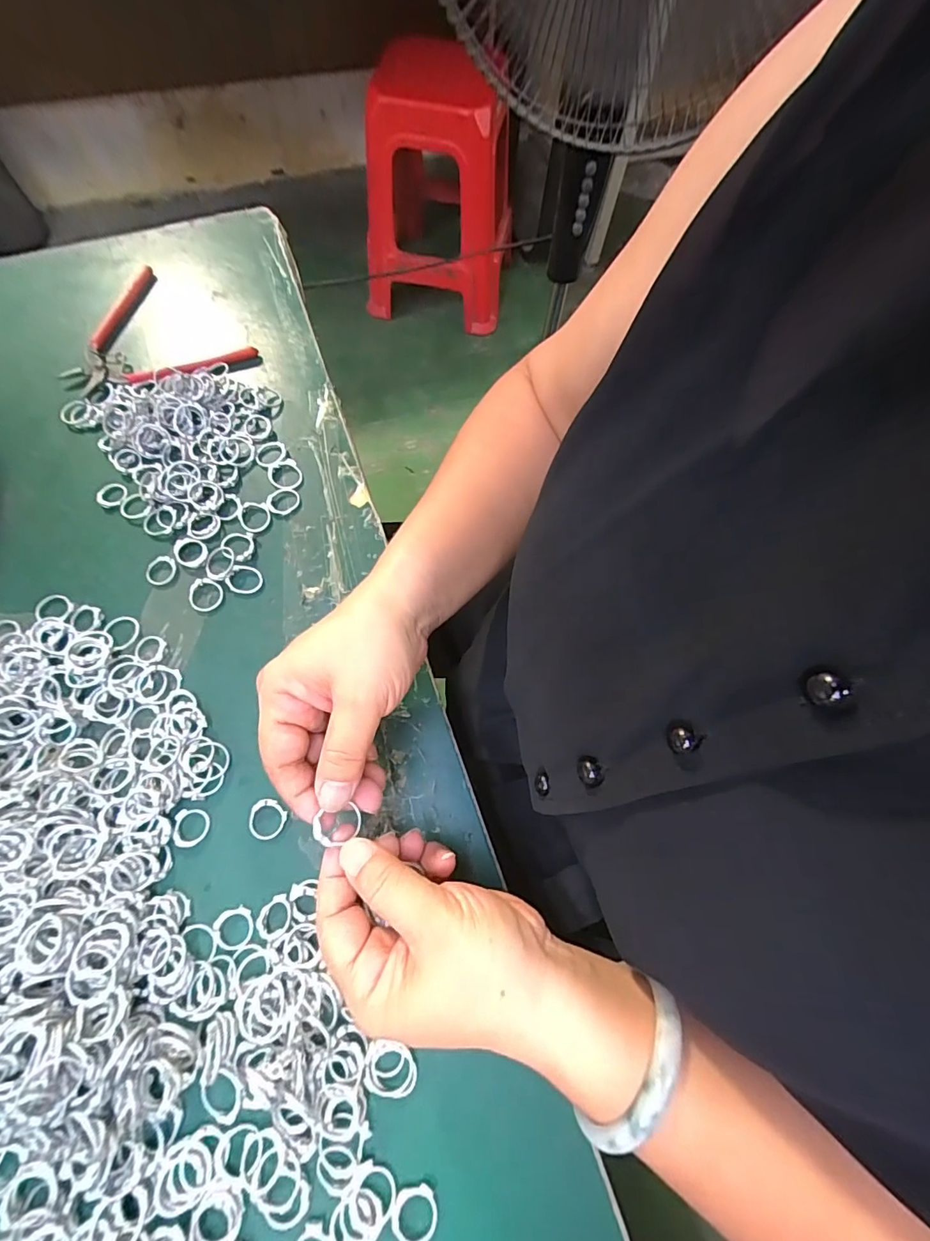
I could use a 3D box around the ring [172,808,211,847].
[{"bbox_3d":[-0.158,0.120,0.268,0.019,0.004,0.020,1,70,-2],"label":"ring"}]

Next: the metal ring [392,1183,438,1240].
[{"bbox_3d":[-0.023,0.275,0.215,0.020,0.004,0.019,1,70,-2],"label":"metal ring"}]

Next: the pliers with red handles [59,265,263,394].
[{"bbox_3d":[-0.267,-0.224,0.382,0.140,0.012,0.122,39,74,11],"label":"pliers with red handles"}]

